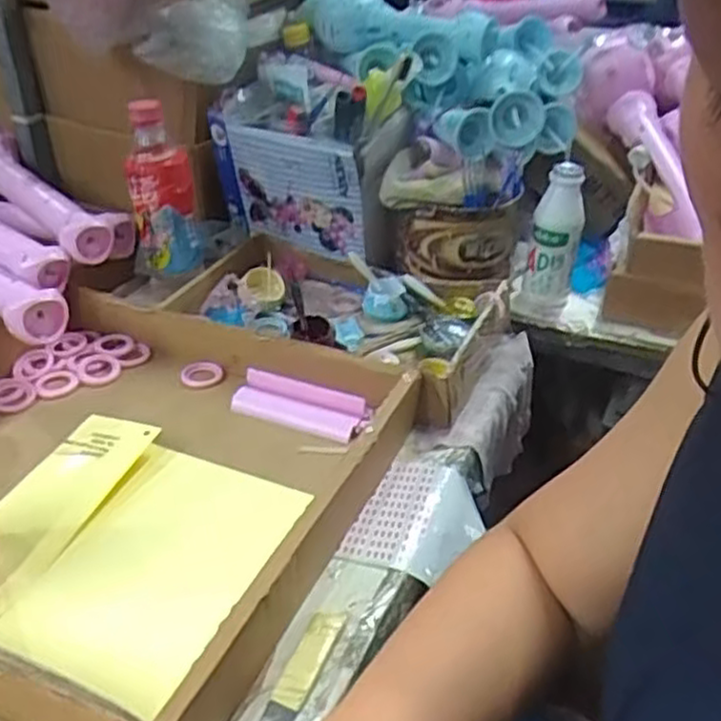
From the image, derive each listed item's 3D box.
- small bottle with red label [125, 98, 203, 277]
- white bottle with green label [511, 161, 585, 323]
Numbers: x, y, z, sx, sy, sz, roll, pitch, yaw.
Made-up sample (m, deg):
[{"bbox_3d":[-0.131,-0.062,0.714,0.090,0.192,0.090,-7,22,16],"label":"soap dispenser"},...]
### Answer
[{"bbox_3d":[-0.192,-0.167,0.736,0.063,0.155,0.053,-5,34,-11],"label":"small bottle with red label"},{"bbox_3d":[0.196,-0.118,0.777,0.052,0.155,0.054,16,36,21],"label":"white bottle with green label"}]

